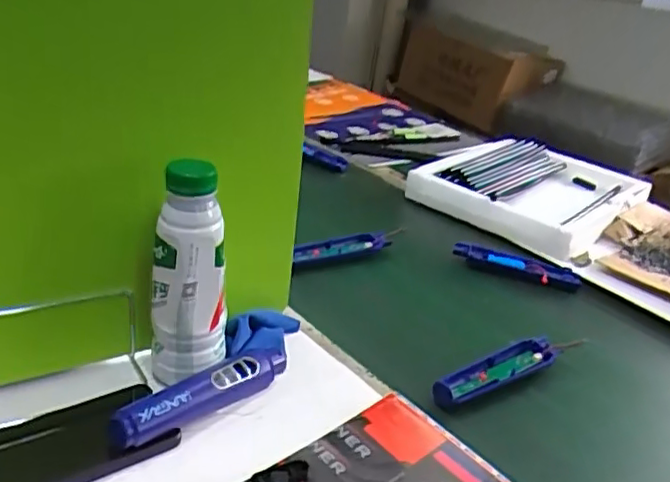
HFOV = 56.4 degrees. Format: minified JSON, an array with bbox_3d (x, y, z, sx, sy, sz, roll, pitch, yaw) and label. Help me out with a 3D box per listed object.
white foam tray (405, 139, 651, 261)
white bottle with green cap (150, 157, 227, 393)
[{"bbox_3d":[0.350,-0.094,1.109,0.321,0.050,0.411,26,31,32],"label":"white foam tray"},{"bbox_3d":[-0.125,0.035,0.534,0.061,0.197,0.055,1,27,-14],"label":"white bottle with green cap"}]

